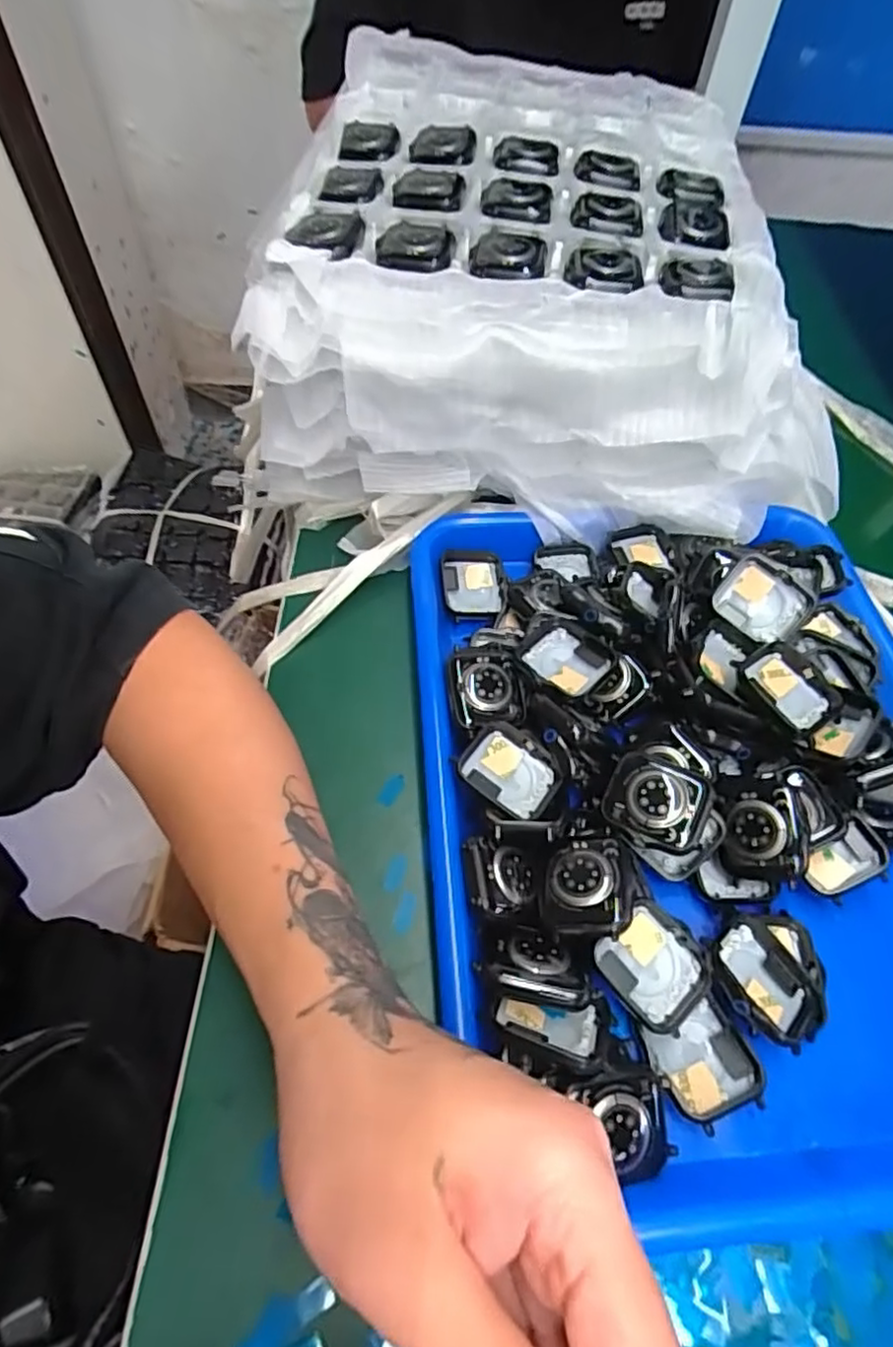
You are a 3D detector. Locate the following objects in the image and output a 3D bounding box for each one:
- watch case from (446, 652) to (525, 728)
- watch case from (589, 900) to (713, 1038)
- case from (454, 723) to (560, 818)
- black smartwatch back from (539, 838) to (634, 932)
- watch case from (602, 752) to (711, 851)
[{"bbox_3d":[0.020,0.007,0.321,0.035,0.007,0.043,-5,56,-7],"label":"watch case"},{"bbox_3d":[0.084,0.120,0.271,0.039,0.017,0.042,-37,67,-20],"label":"watch case"},{"bbox_3d":[0.028,0.044,0.298,0.042,0.009,0.035,36,61,19],"label":"case"},{"bbox_3d":[0.057,0.087,0.276,0.036,0.012,0.039,-5,46,10],"label":"black smartwatch back"},{"bbox_3d":[0.090,0.055,0.290,0.040,0.009,0.037,19,78,21],"label":"watch case"}]

